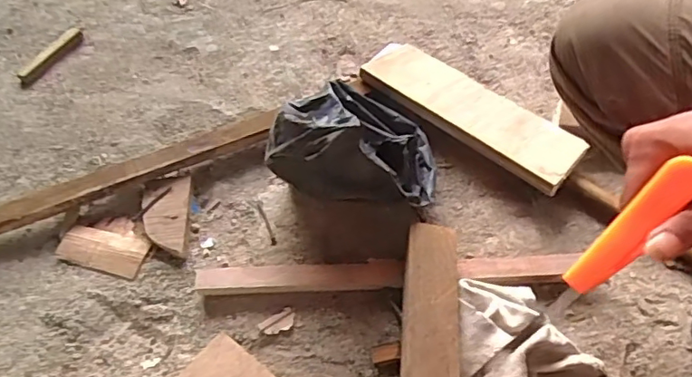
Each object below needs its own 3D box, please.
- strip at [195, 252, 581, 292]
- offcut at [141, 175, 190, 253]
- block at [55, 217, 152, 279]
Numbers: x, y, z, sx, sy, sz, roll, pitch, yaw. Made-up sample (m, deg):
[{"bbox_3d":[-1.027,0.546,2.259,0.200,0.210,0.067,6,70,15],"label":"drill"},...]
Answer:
[{"bbox_3d":[0.046,0.092,0.612,0.416,0.024,0.038,-1,53,-1],"label":"strip"},{"bbox_3d":[-0.219,0.033,0.660,0.056,0.019,0.107,-5,54,-4],"label":"offcut"},{"bbox_3d":[-0.278,0.061,0.642,0.099,0.018,0.068,13,54,10],"label":"block"}]

